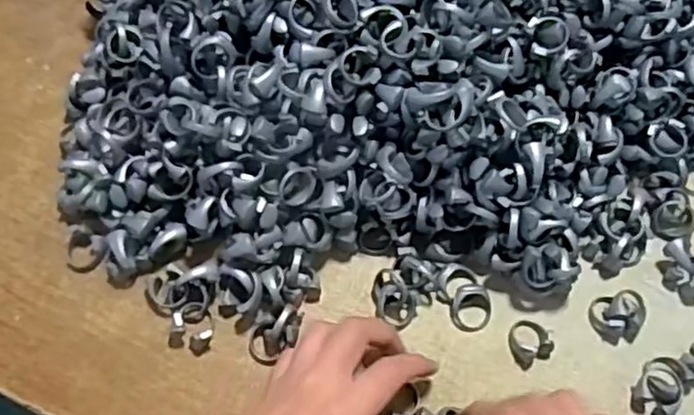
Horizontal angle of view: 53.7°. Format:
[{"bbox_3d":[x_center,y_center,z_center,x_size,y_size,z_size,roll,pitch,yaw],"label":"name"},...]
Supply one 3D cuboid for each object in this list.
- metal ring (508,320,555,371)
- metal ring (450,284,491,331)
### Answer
[{"bbox_3d":[0.103,0.073,0.378,0.025,0.013,0.025,1,68,-2],"label":"metal ring"},{"bbox_3d":[0.070,0.056,0.385,0.023,0.009,0.025,1,68,-2],"label":"metal ring"}]

